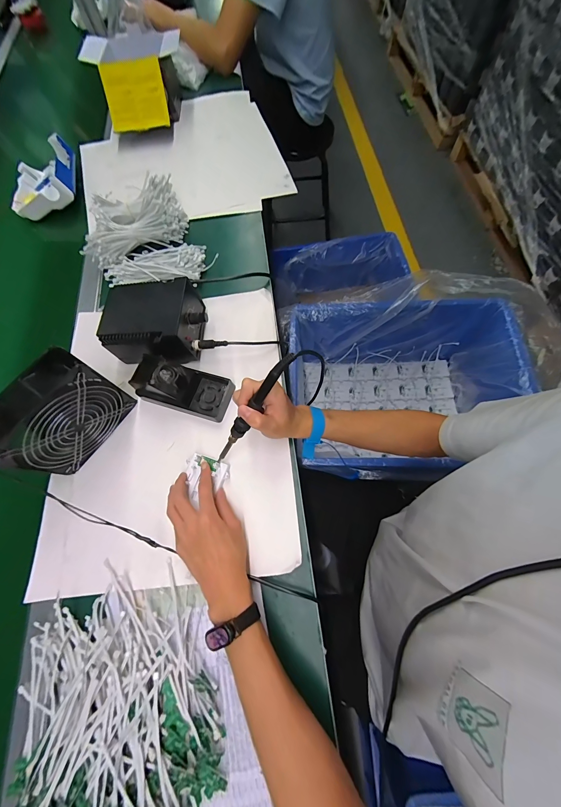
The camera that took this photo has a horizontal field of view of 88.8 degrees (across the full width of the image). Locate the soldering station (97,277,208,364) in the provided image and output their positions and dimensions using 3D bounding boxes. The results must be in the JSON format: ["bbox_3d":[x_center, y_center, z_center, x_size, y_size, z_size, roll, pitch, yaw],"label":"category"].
[{"bbox_3d":[-0.205,-0.140,0.484,0.154,0.071,0.132,1,71,1],"label":"soldering station"}]

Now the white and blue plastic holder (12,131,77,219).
[{"bbox_3d":[-0.555,-0.517,0.661,0.153,0.065,0.163,-15,72,-5],"label":"white and blue plastic holder"}]

